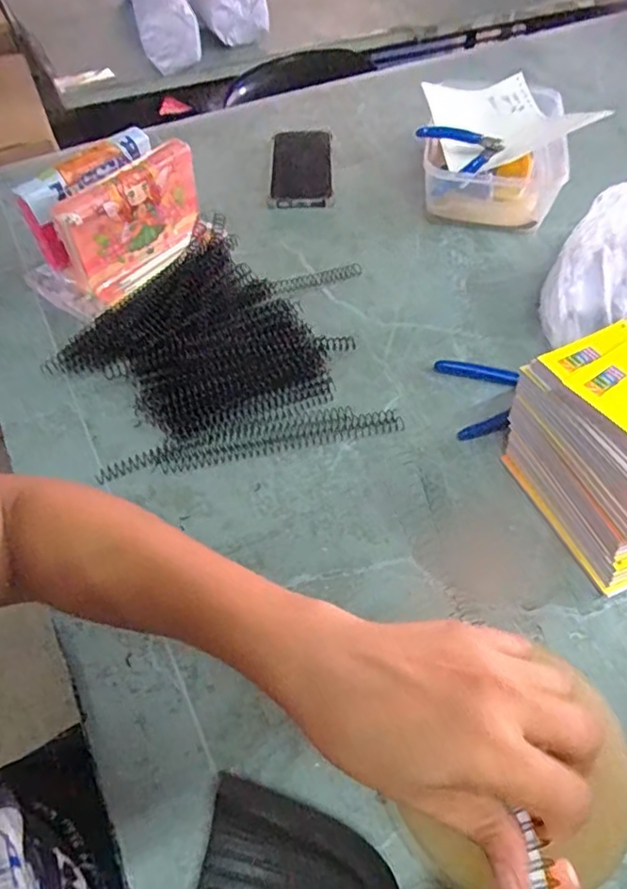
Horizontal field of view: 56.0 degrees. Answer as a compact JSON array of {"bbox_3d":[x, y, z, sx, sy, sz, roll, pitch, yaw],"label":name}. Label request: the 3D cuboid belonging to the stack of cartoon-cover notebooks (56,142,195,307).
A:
[{"bbox_3d":[-0.177,-0.225,0.600,0.034,0.098,0.148,35,66,31],"label":"stack of cartoon-cover notebooks"}]

